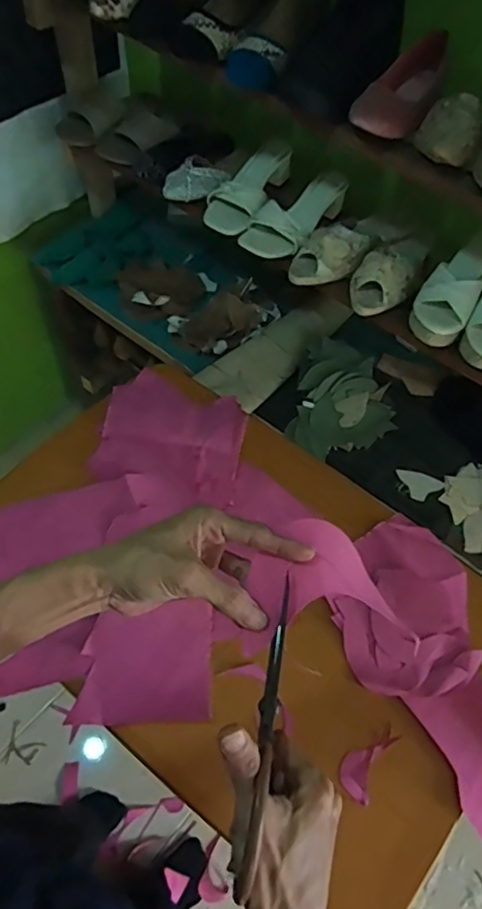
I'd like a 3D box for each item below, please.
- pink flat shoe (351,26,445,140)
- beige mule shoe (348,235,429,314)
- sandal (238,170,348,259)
[{"bbox_3d":[0.215,-0.481,0.755,0.081,0.053,0.230,25,59,11],"label":"pink flat shoe"},{"bbox_3d":[0.246,-0.311,0.931,0.093,0.055,0.216,24,59,11],"label":"beige mule shoe"},{"bbox_3d":[0.094,-0.417,0.989,0.104,0.055,0.206,29,60,13],"label":"sandal"}]

